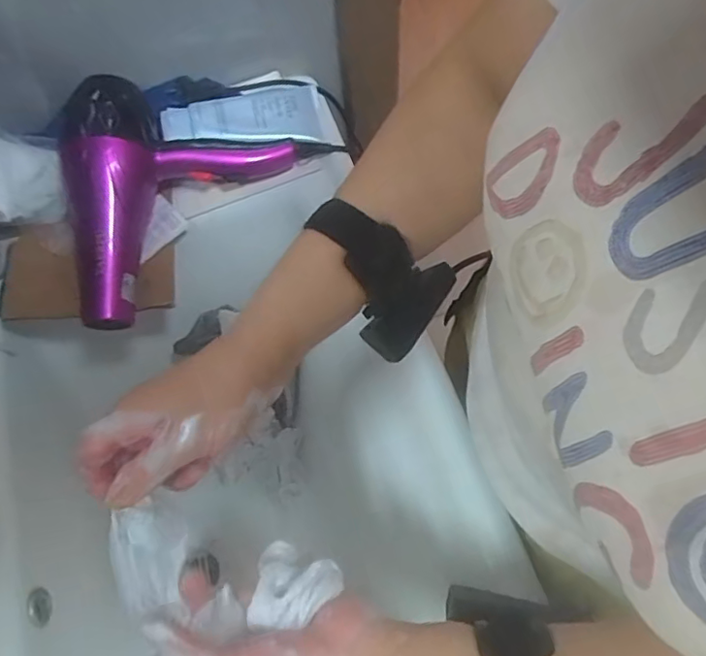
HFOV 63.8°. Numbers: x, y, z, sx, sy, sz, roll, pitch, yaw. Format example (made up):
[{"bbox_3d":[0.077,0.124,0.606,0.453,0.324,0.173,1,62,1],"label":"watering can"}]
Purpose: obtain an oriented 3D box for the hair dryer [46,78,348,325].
[{"bbox_3d":[-0.192,-0.158,0.536,0.187,0.088,0.276,37,72,18],"label":"hair dryer"}]

